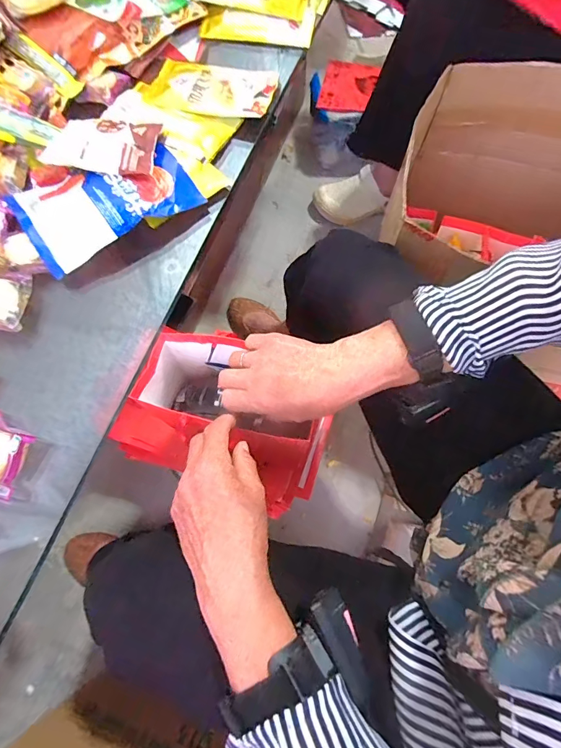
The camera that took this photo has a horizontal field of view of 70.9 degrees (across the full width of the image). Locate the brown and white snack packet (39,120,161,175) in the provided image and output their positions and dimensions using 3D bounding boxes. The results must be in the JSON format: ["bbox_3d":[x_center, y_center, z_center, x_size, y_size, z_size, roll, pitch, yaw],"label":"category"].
[{"bbox_3d":[-0.190,-0.251,0.428,0.106,0.023,0.085,3,68,1],"label":"brown and white snack packet"}]

